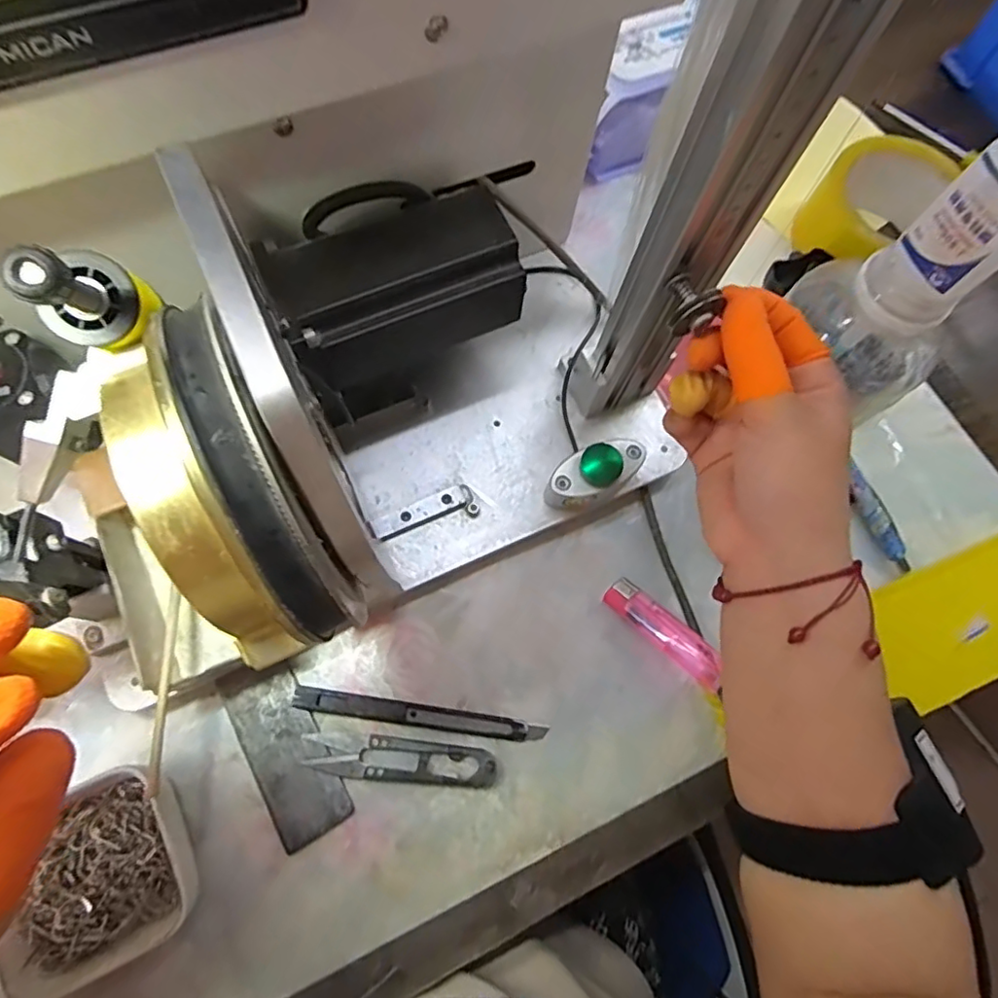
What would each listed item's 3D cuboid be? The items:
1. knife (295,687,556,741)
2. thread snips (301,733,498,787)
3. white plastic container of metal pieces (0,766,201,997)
[{"bbox_3d":[-0.043,0.119,0.322,0.136,0.008,0.014,9,73,0],"label":"knife"},{"bbox_3d":[-0.052,0.140,0.315,0.101,0.008,0.021,5,73,-1],"label":"thread snips"},{"bbox_3d":[-0.193,0.182,0.284,0.079,0.030,0.077,-31,76,-11],"label":"white plastic container of metal pieces"}]

